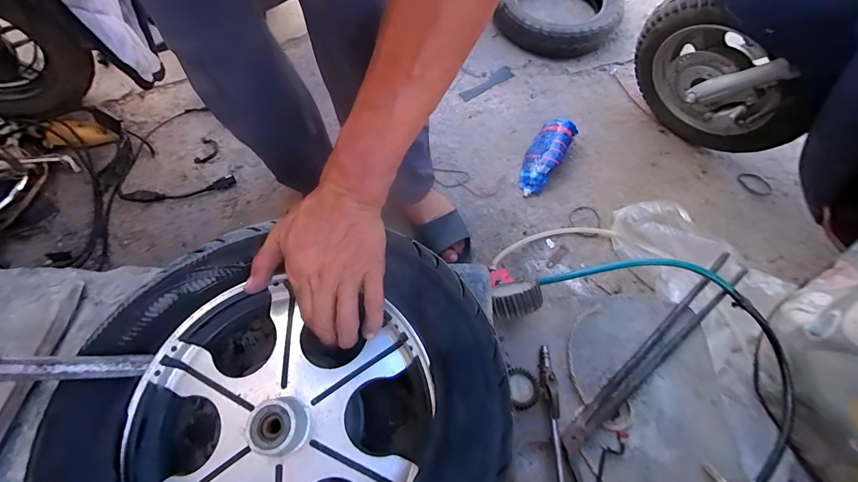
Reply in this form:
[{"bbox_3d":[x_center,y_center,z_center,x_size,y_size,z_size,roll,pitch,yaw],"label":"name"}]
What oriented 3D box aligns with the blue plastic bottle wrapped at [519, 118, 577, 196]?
[{"bbox_3d":[0.283,-0.211,0.940,0.085,0.065,0.202,29,69,15],"label":"blue plastic bottle wrapped"}]

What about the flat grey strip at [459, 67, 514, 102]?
[{"bbox_3d":[0.166,-0.446,1.084,0.192,0.010,0.043,-37,66,-23],"label":"flat grey strip"}]

